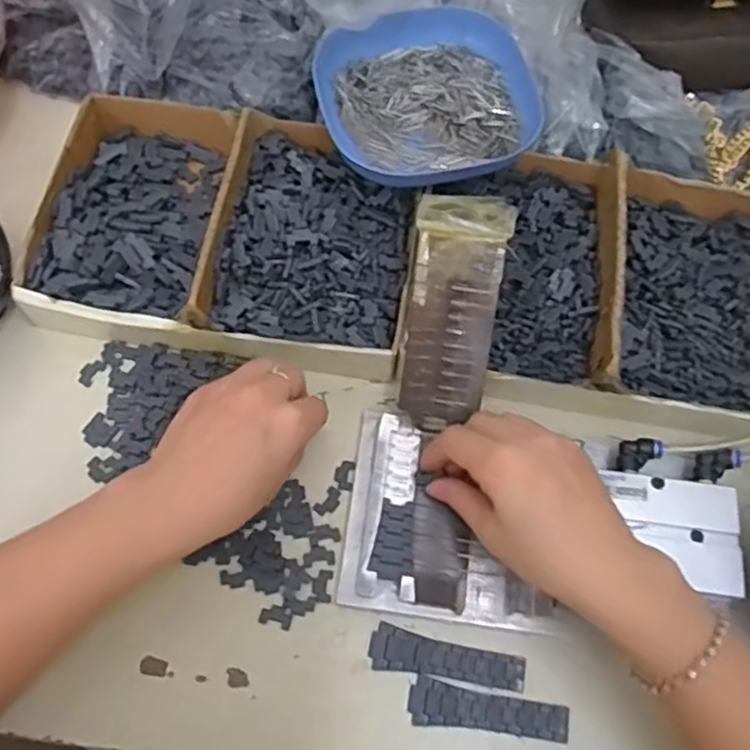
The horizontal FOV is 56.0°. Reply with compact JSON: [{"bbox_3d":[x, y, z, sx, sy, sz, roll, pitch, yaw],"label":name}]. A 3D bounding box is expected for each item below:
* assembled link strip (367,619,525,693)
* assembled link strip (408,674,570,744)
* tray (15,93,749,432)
[{"bbox_3d":[0.040,0.158,0.394,0.085,0.004,0.022,10,66,2],"label":"assembled link strip"},{"bbox_3d":[0.062,0.184,0.383,0.085,0.004,0.022,10,66,2],"label":"assembled link strip"},{"bbox_3d":[0.029,-0.084,0.463,0.486,0.043,0.185,8,66,1],"label":"tray"}]

